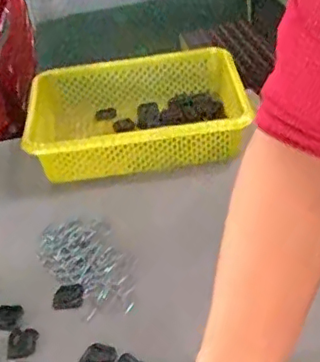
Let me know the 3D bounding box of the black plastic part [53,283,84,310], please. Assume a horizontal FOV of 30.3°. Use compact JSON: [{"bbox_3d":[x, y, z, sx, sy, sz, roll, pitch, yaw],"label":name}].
[{"bbox_3d":[-0.117,0.149,0.758,0.038,0.006,0.045,-8,39,1],"label":"black plastic part"}]

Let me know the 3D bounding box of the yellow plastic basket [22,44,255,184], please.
[{"bbox_3d":[-0.032,-0.114,1.017,0.375,0.103,0.284,-8,39,0],"label":"yellow plastic basket"}]

